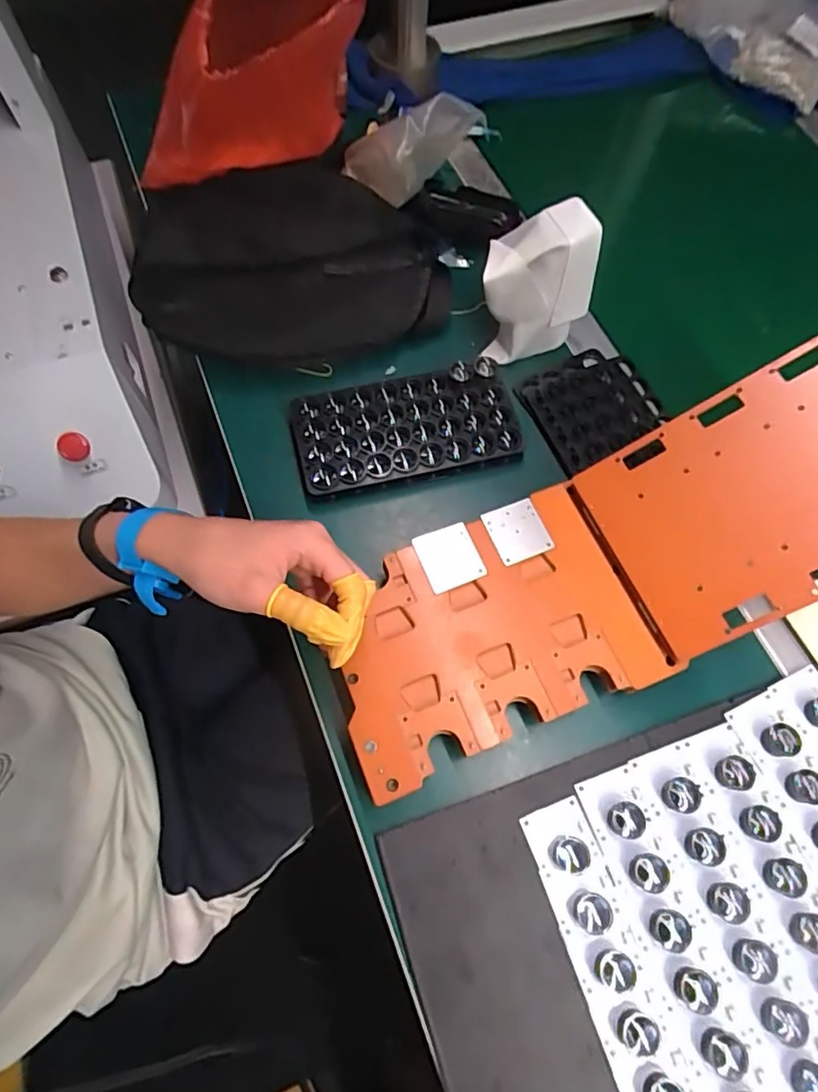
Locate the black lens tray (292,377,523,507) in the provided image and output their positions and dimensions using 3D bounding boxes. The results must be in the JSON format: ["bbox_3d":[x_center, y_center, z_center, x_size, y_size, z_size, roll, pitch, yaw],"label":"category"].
[{"bbox_3d":[-0.004,-0.105,0.515,0.194,0.022,0.096,-12,67,-6],"label":"black lens tray"}]

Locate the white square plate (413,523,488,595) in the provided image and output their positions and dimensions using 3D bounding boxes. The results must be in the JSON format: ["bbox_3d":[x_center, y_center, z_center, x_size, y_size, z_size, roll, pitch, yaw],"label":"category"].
[{"bbox_3d":[0.031,0.008,0.450,0.045,0.004,0.050,-20,68,-9],"label":"white square plate"}]

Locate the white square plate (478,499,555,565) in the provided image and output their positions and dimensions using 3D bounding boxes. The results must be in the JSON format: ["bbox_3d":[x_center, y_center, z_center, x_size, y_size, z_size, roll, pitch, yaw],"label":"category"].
[{"bbox_3d":[0.087,-0.011,0.459,0.044,0.008,0.046,-22,69,-10],"label":"white square plate"}]

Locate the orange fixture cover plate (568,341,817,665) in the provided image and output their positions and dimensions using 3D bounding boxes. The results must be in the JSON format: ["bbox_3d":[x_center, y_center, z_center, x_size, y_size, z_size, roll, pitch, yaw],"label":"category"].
[{"bbox_3d":[0.256,-0.039,0.405,0.232,0.007,0.155,-31,71,17],"label":"orange fixture cover plate"}]

